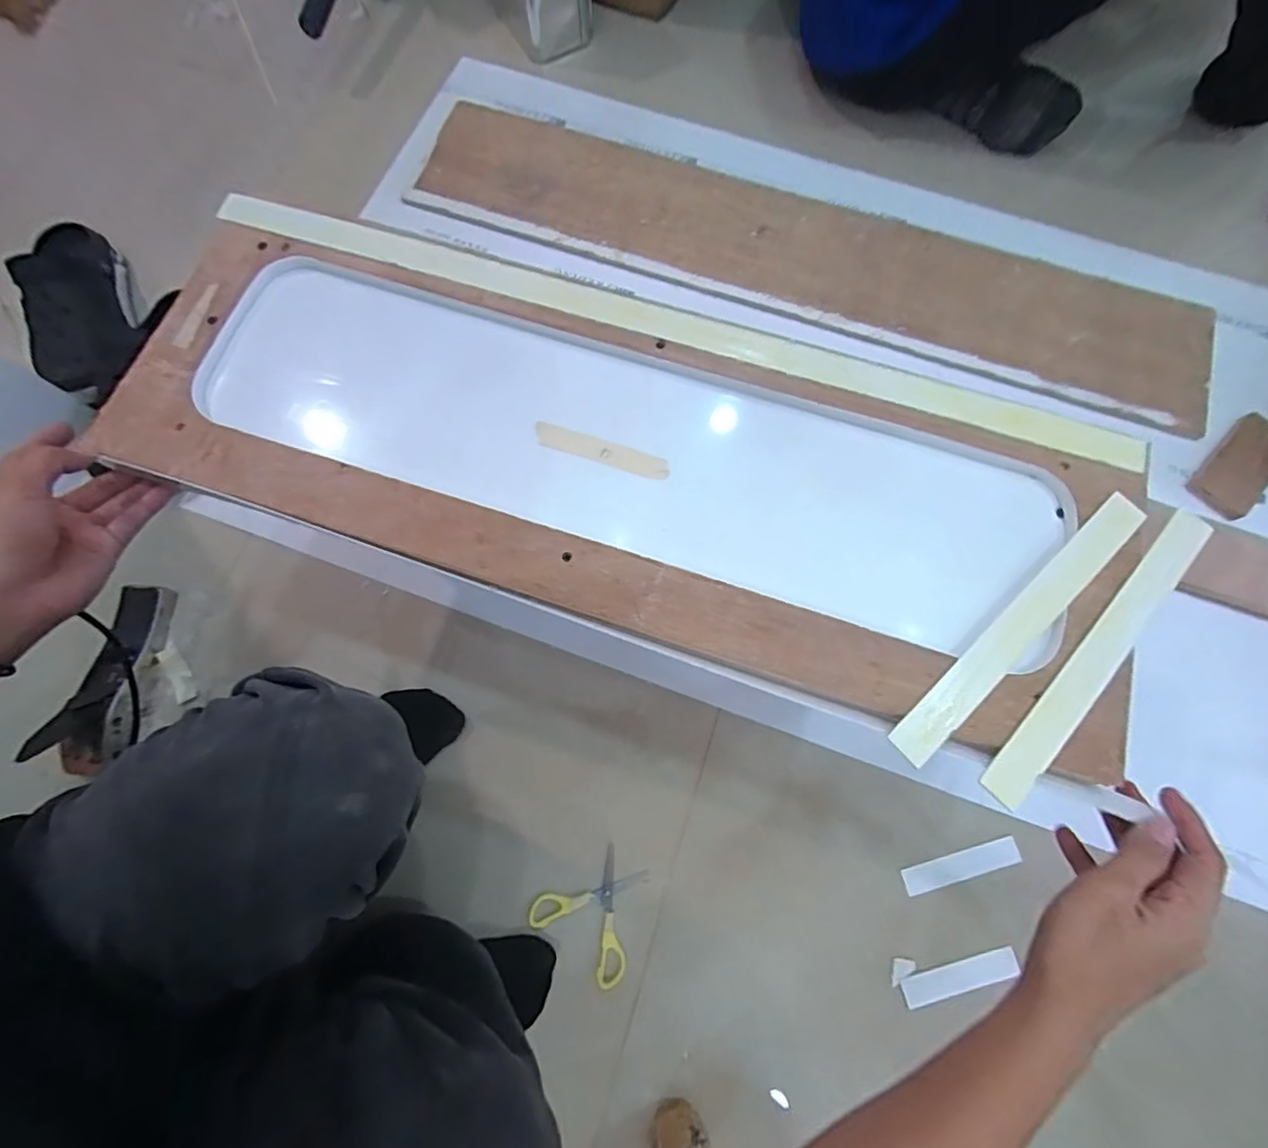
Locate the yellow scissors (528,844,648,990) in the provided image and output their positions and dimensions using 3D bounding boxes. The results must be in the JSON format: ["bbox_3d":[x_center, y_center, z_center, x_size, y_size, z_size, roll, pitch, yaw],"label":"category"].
[{"bbox_3d":[-0.036,0.343,0.552,0.109,0.010,0.105,36,78,8],"label":"yellow scissors"}]

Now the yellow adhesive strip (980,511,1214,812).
[{"bbox_3d":[0.299,0.051,0.342,0.027,0.006,0.236,42,78,10],"label":"yellow adhesive strip"}]

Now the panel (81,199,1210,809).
[{"bbox_3d":[0.000,-0.083,0.393,0.720,0.046,0.255,18,76,5],"label":"panel"}]

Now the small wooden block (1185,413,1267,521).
[{"bbox_3d":[0.762,-0.139,0.670,0.065,0.014,0.154,43,79,10],"label":"small wooden block"}]

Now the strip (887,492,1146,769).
[{"bbox_3d":[0.250,0.031,0.343,0.235,0.005,0.025,-41,80,-10],"label":"strip"}]

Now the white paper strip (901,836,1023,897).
[{"bbox_3d":[0.346,0.308,0.567,0.127,0.005,0.027,-14,76,-4],"label":"white paper strip"}]

